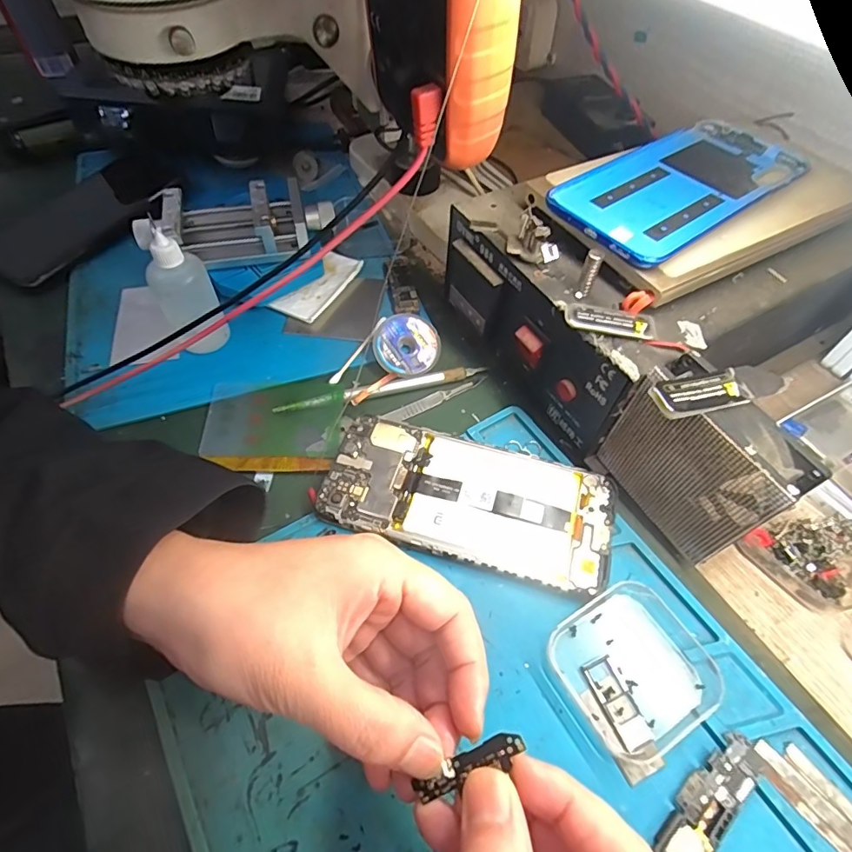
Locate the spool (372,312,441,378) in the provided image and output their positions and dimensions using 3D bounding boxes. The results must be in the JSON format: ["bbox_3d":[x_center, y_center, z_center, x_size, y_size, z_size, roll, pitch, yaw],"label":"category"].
[{"bbox_3d":[-0.014,-0.056,0.344,0.045,0.012,0.045,-1,83,4],"label":"spool"}]

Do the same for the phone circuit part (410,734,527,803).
[{"bbox_3d":[0.014,0.119,0.173,0.043,0.004,0.008,-35,59,9],"label":"phone circuit part"}]

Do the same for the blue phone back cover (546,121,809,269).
[{"bbox_3d":[0.150,-0.142,0.292,0.166,0.006,0.076,-33,63,-23],"label":"blue phone back cover"}]

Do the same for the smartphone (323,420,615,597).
[{"bbox_3d":[0.024,0.041,0.283,0.161,0.013,0.072,13,56,7],"label":"smartphone"}]

